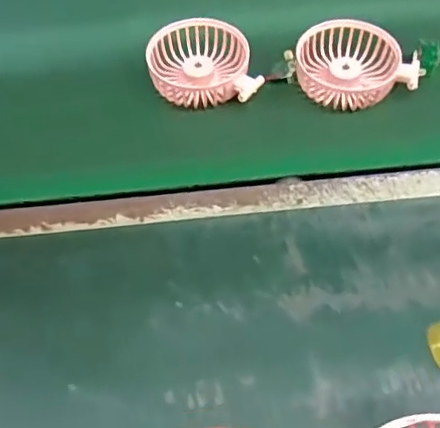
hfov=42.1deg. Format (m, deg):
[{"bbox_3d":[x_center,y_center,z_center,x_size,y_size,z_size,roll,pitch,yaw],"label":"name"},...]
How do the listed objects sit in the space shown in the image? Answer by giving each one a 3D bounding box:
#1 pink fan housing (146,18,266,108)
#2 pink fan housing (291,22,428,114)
[{"bbox_3d":[-0.016,-0.131,0.505,0.089,0.028,0.089,-9,58,-5],"label":"pink fan housing"},{"bbox_3d":[0.119,-0.134,0.507,0.103,0.029,0.084,-3,58,-1],"label":"pink fan housing"}]

